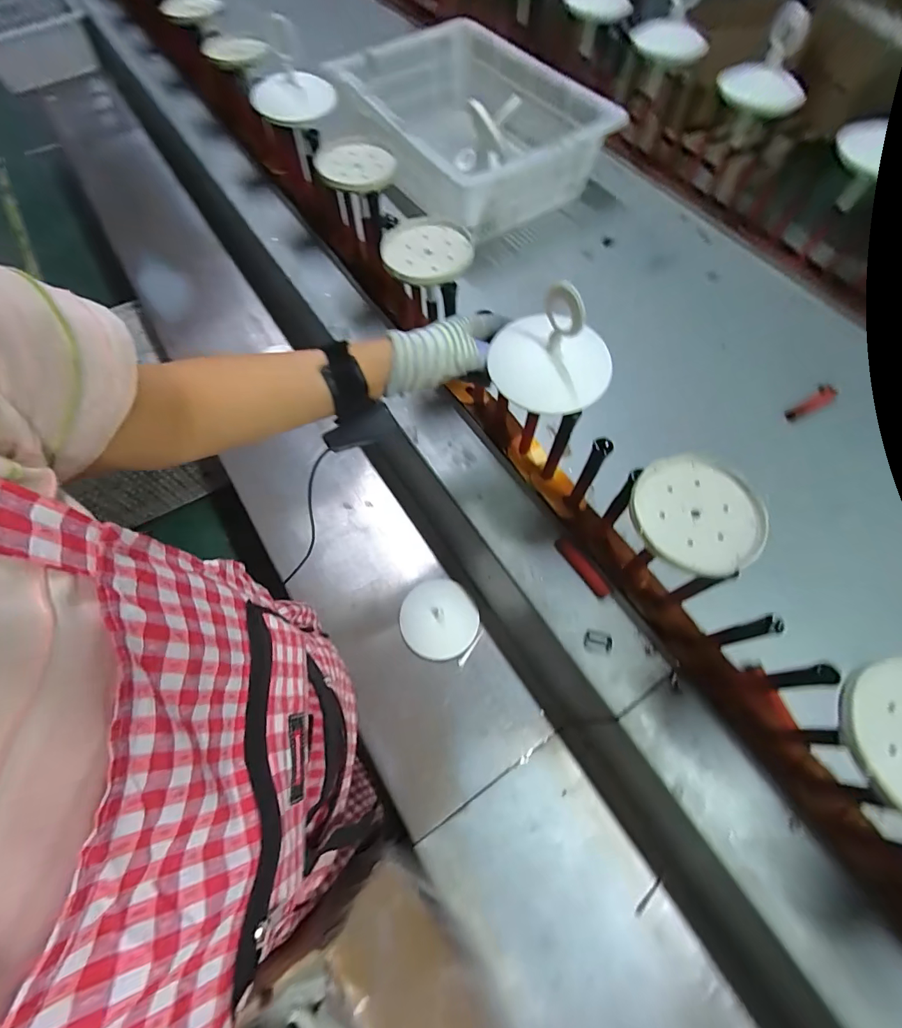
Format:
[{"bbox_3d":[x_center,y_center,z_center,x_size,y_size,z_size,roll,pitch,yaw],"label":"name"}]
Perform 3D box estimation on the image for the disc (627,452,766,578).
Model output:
[{"bbox_3d":[0.218,-0.003,0.380,0.106,0.012,0.113,1,65,-2],"label":"disc"}]

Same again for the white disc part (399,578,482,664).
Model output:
[{"bbox_3d":[-0.019,0.170,0.687,0.118,0.029,0.119,1,77,-3],"label":"white disc part"}]

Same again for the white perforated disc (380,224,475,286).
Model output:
[{"bbox_3d":[-0.029,-0.320,0.531,0.107,0.015,0.100,1,65,-2],"label":"white perforated disc"}]

